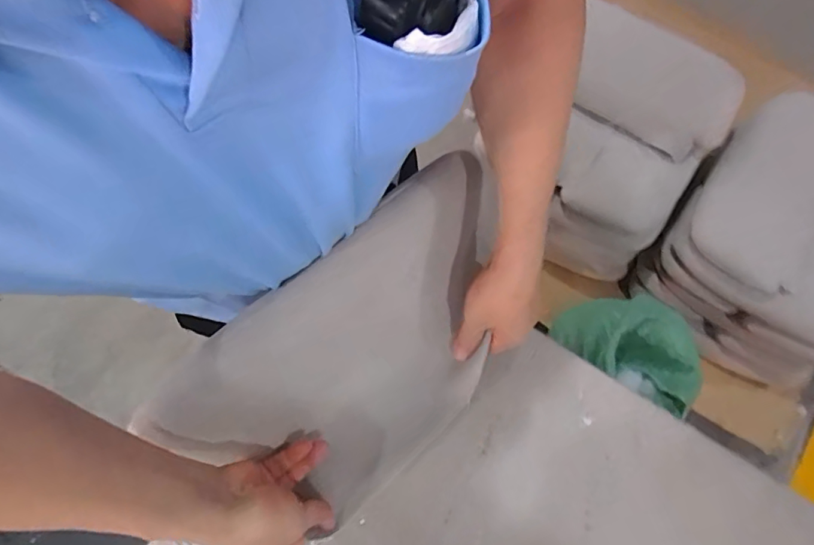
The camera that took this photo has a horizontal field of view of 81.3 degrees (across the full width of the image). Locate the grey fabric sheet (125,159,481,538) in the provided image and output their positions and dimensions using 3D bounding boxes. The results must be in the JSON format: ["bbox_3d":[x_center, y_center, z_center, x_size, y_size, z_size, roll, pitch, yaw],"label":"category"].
[{"bbox_3d":[-0.033,0.077,0.484,0.372,0.038,0.231,-41,115,-10],"label":"grey fabric sheet"}]

